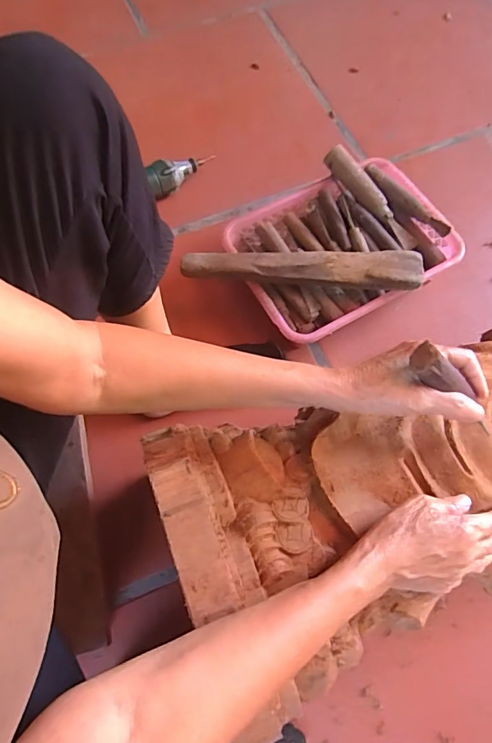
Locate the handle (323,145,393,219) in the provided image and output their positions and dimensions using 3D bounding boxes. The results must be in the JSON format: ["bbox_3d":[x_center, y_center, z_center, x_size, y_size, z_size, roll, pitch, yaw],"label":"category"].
[{"bbox_3d":[0.179,-0.294,0.715,0.030,0.026,0.135,-44,92,-15],"label":"handle"}]

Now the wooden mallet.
[{"bbox_3d":[0.079,-0.144,0.640,0.330,0.031,0.046,1,69,0],"label":"wooden mallet"}]

